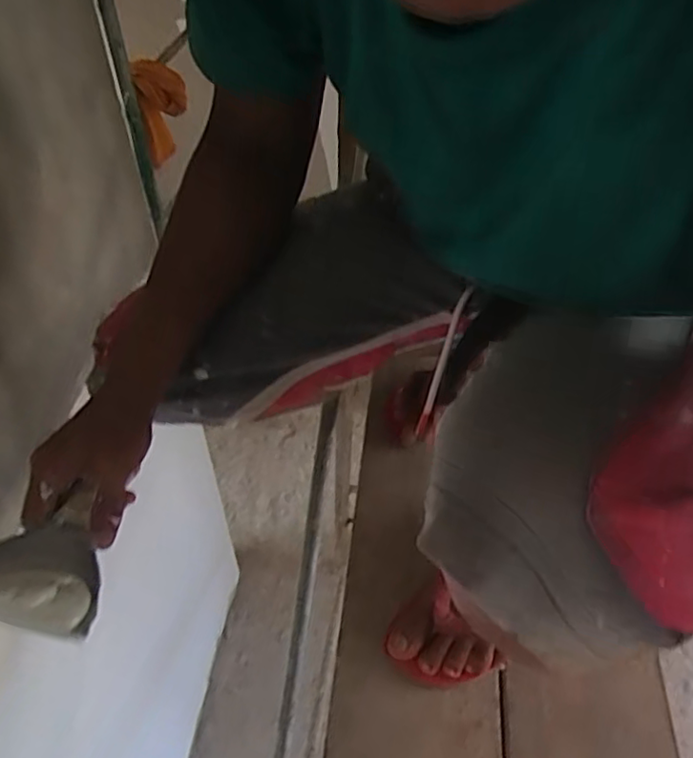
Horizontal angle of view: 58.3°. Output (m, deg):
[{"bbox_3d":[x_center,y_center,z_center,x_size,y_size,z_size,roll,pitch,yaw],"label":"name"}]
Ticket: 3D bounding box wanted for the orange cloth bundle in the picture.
[{"bbox_3d":[-0.495,-0.718,1.660,0.062,0.243,0.135,33,54,27],"label":"orange cloth bundle"}]

